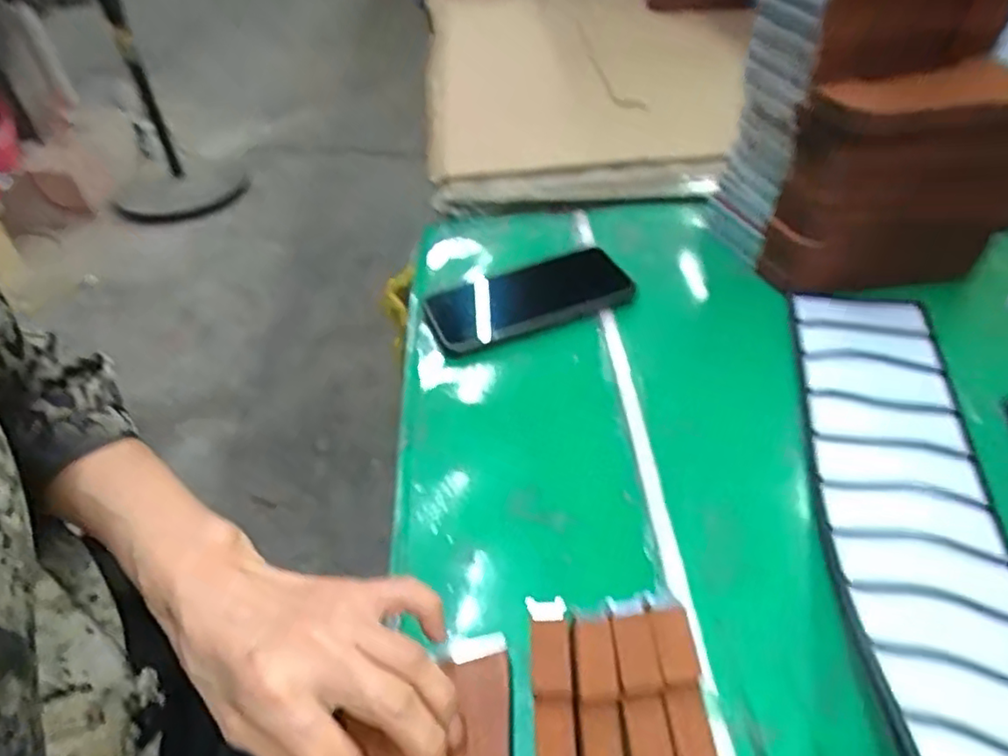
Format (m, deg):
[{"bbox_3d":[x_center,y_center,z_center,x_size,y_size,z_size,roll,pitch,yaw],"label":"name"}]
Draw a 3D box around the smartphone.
[{"bbox_3d":[0.016,-0.068,0.522,0.160,0.013,0.083,-20,45,-14],"label":"smartphone"}]

